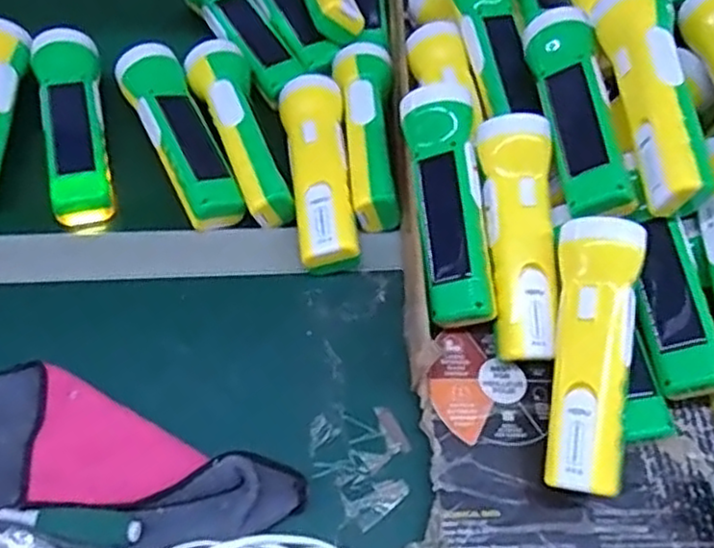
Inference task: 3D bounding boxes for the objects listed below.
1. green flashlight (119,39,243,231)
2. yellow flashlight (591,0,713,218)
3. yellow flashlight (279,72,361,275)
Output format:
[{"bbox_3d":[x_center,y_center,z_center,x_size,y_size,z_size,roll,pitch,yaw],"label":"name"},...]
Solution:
[{"bbox_3d":[-0.138,-0.107,0.552,0.048,0.042,0.170,-23,63,-18],"label":"green flashlight"},{"bbox_3d":[0.196,-0.124,0.471,0.048,0.051,0.173,3,59,-3],"label":"yellow flashlight"},{"bbox_3d":[-0.029,-0.082,0.544,0.046,0.038,0.175,-6,59,-8],"label":"yellow flashlight"}]

